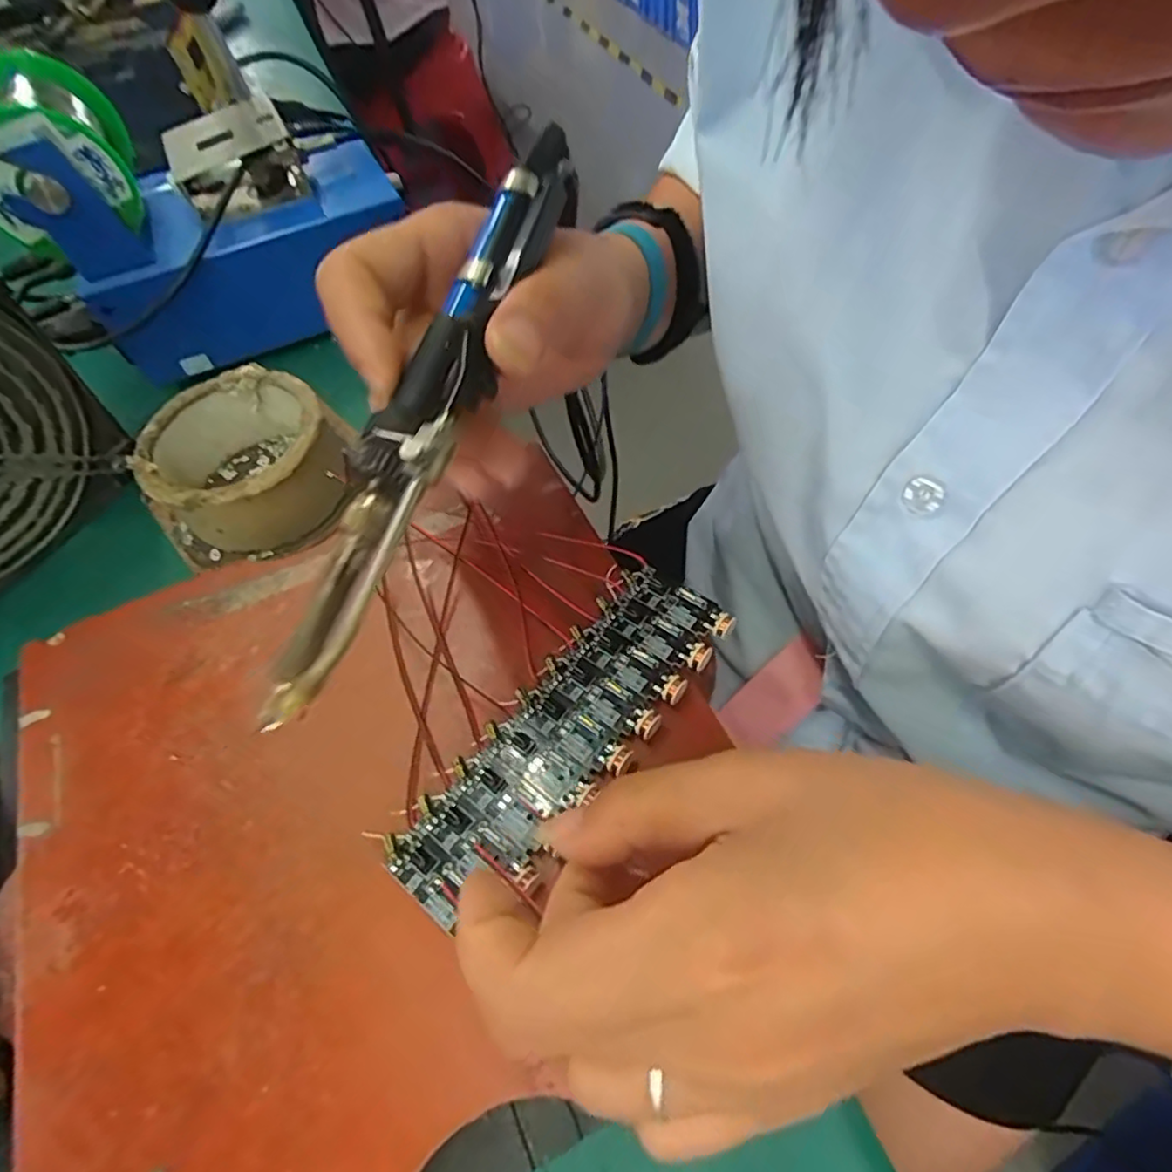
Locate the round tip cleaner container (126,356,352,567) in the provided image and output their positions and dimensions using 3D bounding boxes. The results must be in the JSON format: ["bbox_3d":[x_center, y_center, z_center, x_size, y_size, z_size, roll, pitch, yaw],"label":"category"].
[{"bbox_3d":[-0.171,-0.058,0.320,0.088,0.050,0.091,-3,58,5],"label":"round tip cleaner container"}]

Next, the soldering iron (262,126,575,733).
[{"bbox_3d":[-0.041,-0.059,0.183,0.026,0.016,0.202,17,73,9],"label":"soldering iron"}]

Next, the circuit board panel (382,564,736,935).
[{"bbox_3d":[-0.006,0.048,0.220,0.047,0.010,0.139,38,68,19],"label":"circuit board panel"}]

